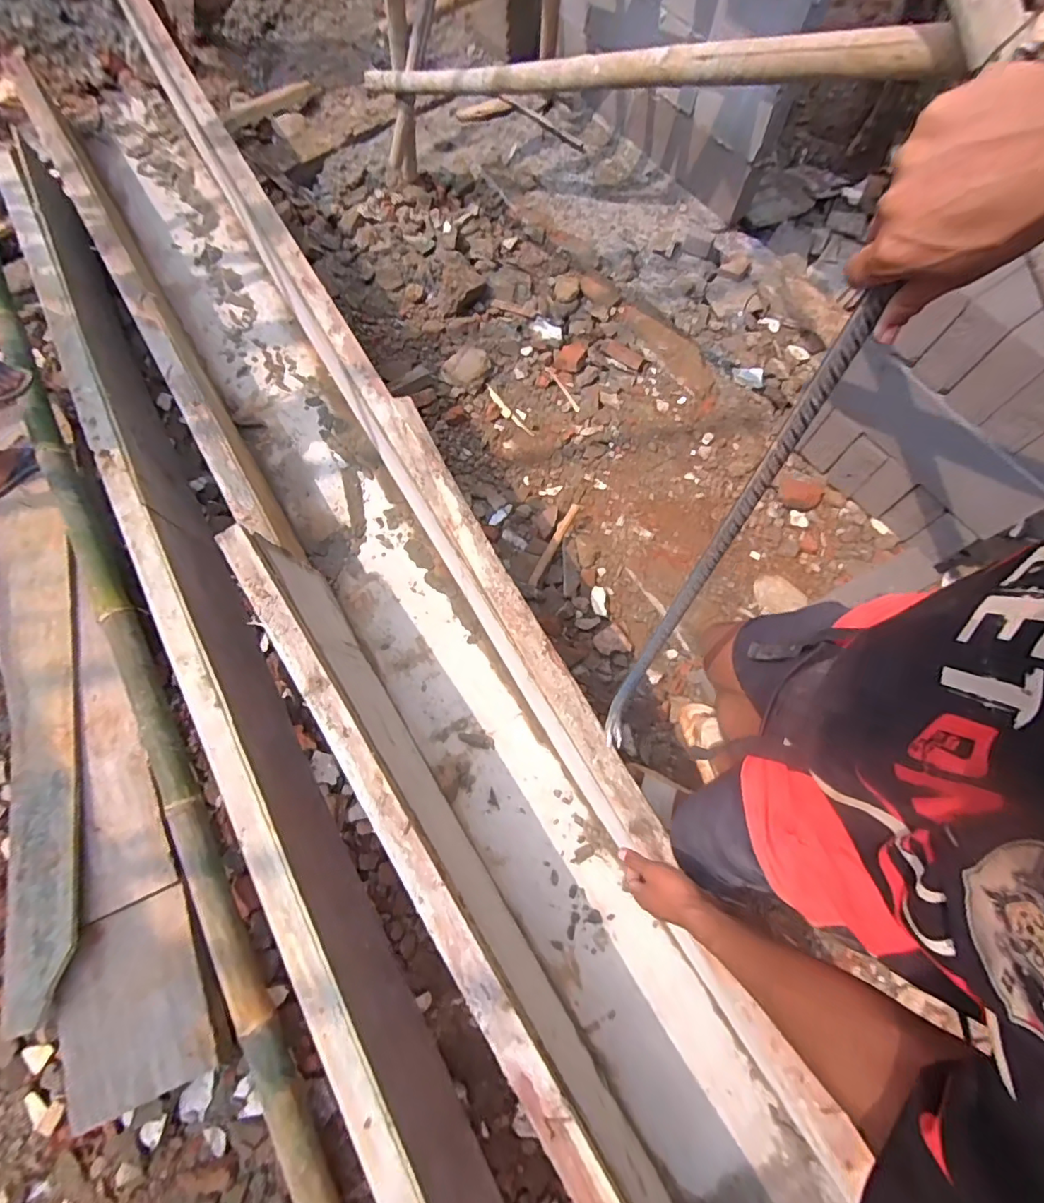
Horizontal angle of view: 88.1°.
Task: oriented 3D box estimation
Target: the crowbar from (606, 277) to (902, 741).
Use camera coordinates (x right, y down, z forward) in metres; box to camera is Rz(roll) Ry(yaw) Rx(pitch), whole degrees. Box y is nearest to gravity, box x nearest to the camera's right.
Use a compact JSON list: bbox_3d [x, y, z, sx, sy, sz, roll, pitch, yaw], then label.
[{"bbox_3d":[0.192,0.001,0.622,0.026,0.684,0.053,21,53,7],"label":"crowbar"}]

